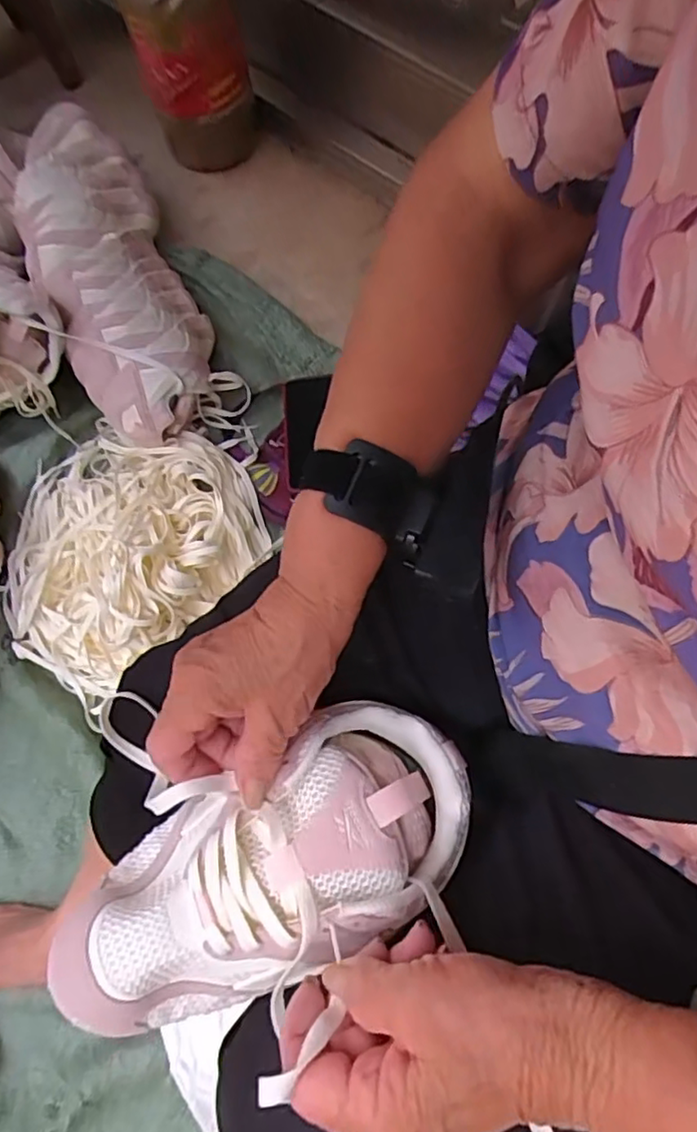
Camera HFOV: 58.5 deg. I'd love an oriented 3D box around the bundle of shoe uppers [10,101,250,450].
[{"bbox_3d":[-0.319,-0.393,0.853,0.187,0.135,0.522,-23,70,-10],"label":"bundle of shoe uppers"}]

